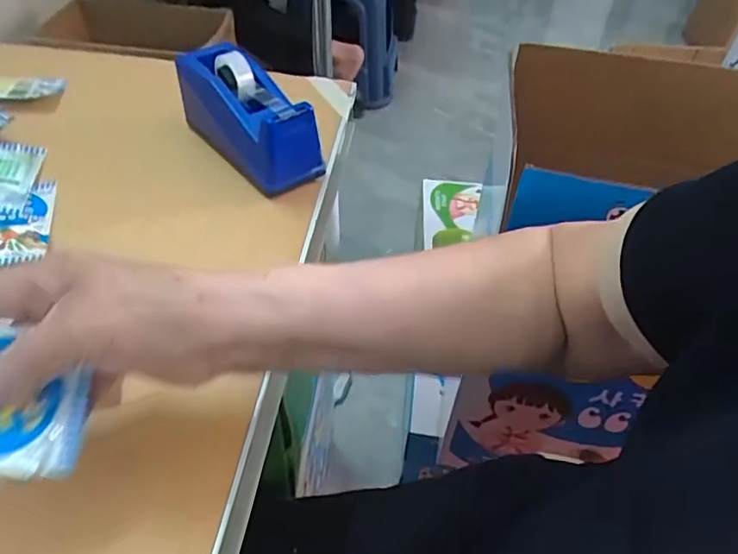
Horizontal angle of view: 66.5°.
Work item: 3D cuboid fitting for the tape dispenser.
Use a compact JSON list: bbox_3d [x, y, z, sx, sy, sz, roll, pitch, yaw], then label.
[{"bbox_3d":[-0.105,-0.138,0.490,0.058,0.080,0.148,-30,55,-28],"label":"tape dispenser"}]

